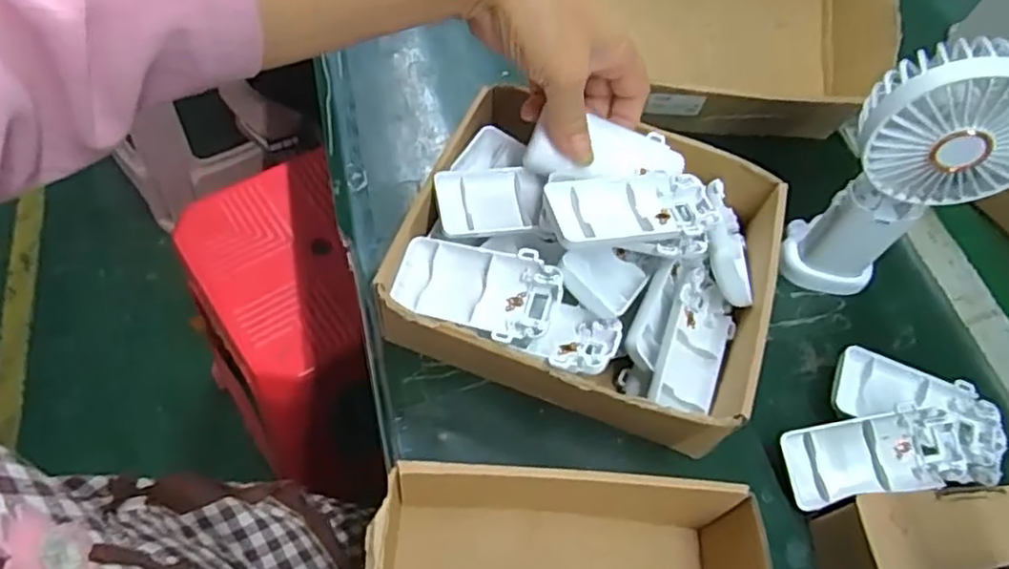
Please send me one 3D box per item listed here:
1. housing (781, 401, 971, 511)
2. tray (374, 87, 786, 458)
[{"bbox_3d":[0.214,0.100,0.381,0.099,0.014,0.045,-10,81,-2],"label":"housing"},{"bbox_3d":[0.053,-0.019,0.406,0.211,0.090,0.199,21,59,6],"label":"tray"}]

